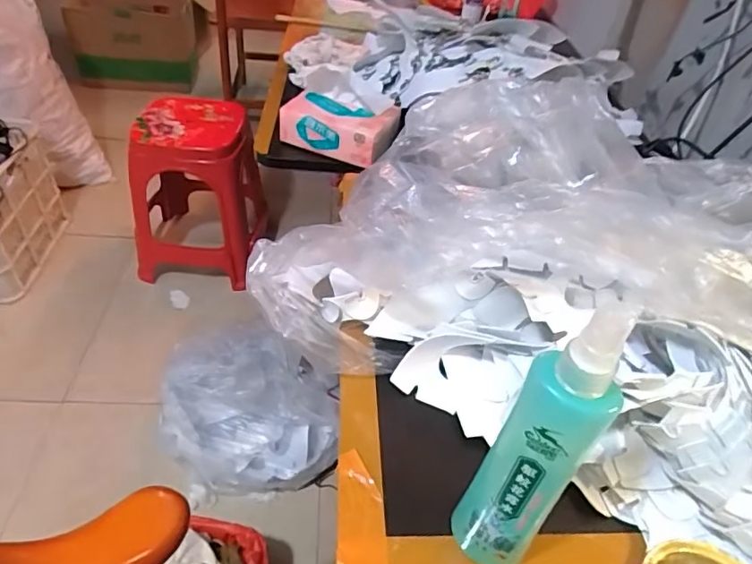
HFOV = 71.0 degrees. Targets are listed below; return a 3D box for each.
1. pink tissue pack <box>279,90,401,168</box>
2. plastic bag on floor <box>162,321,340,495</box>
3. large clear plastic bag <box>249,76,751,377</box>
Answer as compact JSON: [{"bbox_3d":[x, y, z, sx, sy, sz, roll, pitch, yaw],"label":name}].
[{"bbox_3d":[-0.048,-0.208,0.695,0.139,0.057,0.079,22,45,16],"label":"pink tissue pack"},{"bbox_3d":[-0.287,0.272,1.224,0.401,0.205,0.359,3,43,-5],"label":"plastic bag on floor"},{"bbox_3d":[0.106,-0.061,0.466,0.386,0.170,0.249,9,43,3],"label":"large clear plastic bag"}]

